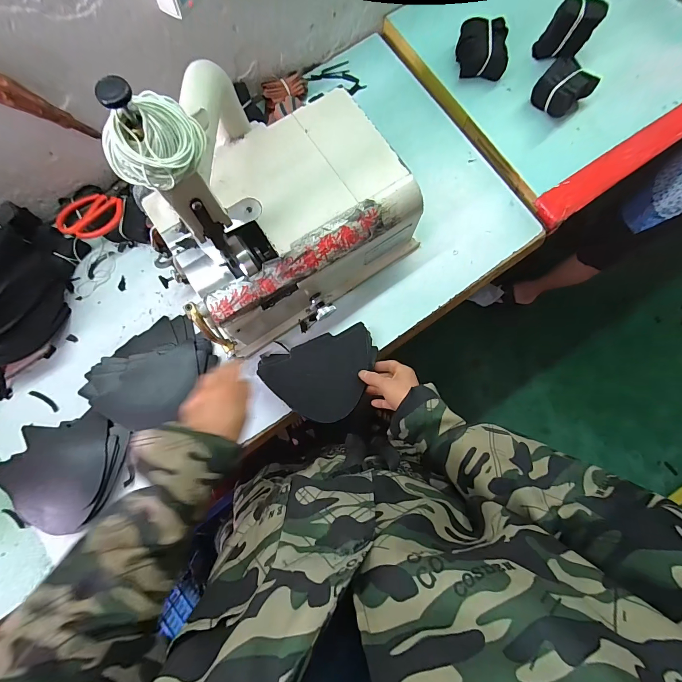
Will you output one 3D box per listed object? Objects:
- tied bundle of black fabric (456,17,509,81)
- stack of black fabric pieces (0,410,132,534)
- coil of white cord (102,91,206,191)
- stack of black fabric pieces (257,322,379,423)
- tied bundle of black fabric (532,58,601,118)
[{"bbox_3d":[0.269,-0.553,0.625,0.095,0.059,0.084,12,83,0],"label":"tied bundle of black fabric"},{"bbox_3d":[-0.445,0.204,0.531,0.186,0.037,0.179,20,83,1],"label":"stack of black fabric pieces"},{"bbox_3d":[-0.146,-0.160,0.264,0.052,0.048,0.076,29,83,2],"label":"coil of white cord"},{"bbox_3d":[-0.027,0.063,0.548,0.187,0.032,0.134,-18,84,-4],"label":"stack of black fabric pieces"},{"bbox_3d":[0.418,-0.475,0.621,0.087,0.050,0.095,44,84,4],"label":"tied bundle of black fabric"}]

